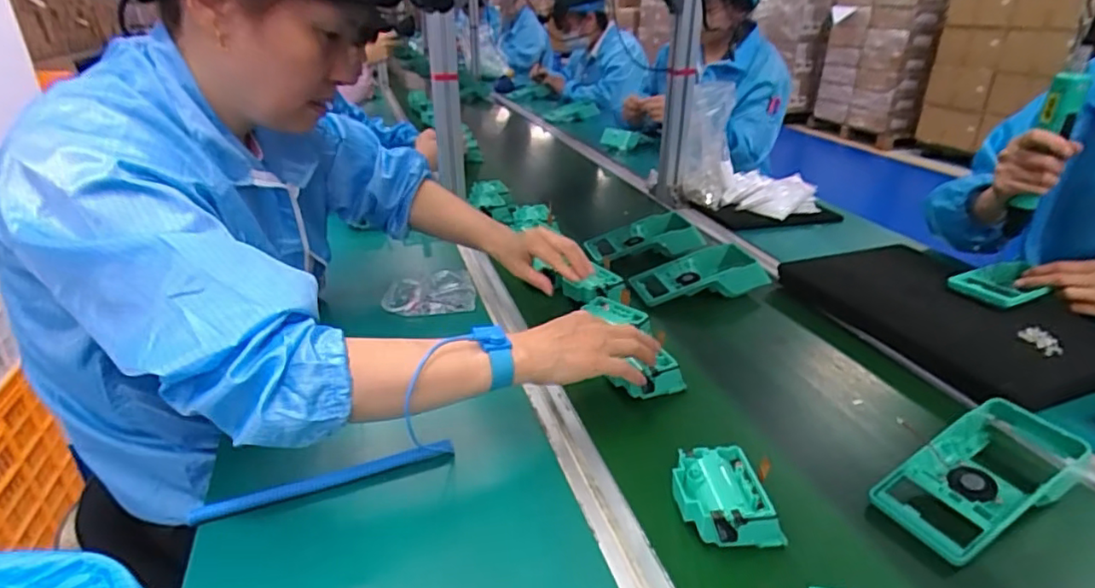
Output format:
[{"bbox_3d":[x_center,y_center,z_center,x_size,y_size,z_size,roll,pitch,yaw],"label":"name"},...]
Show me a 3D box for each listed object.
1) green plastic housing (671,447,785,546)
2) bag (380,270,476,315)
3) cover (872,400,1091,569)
[{"bbox_3d":[0.139,0.168,0.479,0.070,0.044,0.075,-4,27,-10],"label":"green plastic housing"},{"bbox_3d":[-0.161,0.001,0.803,0.122,0.042,0.064,0,26,-1],"label":"bag"},{"bbox_3d":[0.367,0.152,0.501,0.179,0.049,0.087,-13,30,-25],"label":"cover"}]

